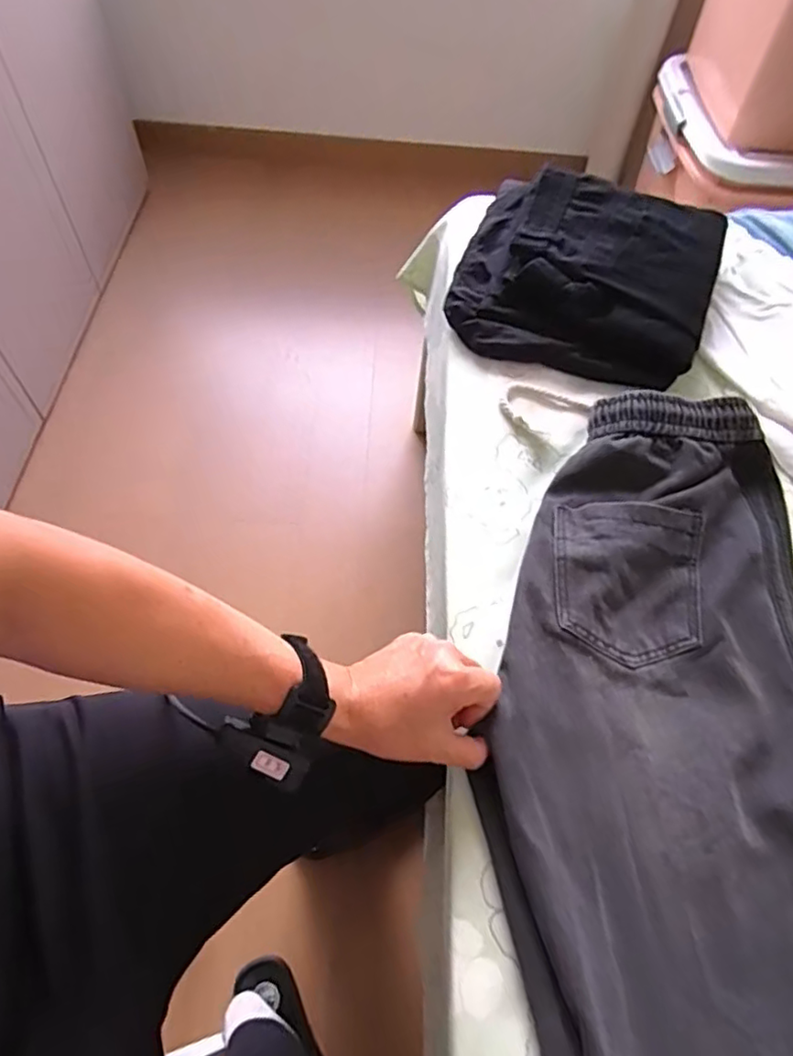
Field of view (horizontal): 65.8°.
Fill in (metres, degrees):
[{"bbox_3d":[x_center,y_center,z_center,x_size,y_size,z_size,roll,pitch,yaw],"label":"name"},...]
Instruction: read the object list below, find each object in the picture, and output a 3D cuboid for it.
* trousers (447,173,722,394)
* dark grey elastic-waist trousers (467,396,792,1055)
[{"bbox_3d":[0.235,-0.321,0.760,0.294,0.074,0.292,18,60,6],"label":"trousers"},{"bbox_3d":[0.223,0.317,0.395,0.293,0.041,0.959,1,61,-4],"label":"dark grey elastic-waist trousers"}]

